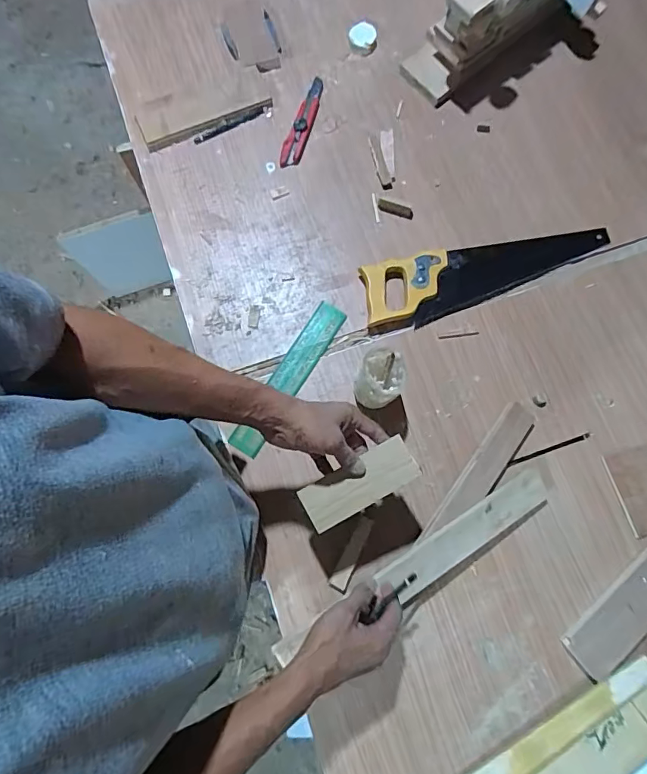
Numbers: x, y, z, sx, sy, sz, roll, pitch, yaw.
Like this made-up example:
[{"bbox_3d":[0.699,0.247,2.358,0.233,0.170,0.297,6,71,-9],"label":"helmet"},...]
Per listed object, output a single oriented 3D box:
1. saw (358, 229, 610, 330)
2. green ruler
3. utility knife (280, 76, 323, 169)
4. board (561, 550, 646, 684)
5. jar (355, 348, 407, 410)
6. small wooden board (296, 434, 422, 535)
[{"bbox_3d":[0.258,-0.174,0.721,0.393,0.022,0.103,-13,79,-3],"label":"saw"},{"bbox_3d":[-0.051,-0.015,0.691,0.046,0.008,0.254,33,77,3],"label":"green ruler"},{"bbox_3d":[-0.034,-0.439,0.773,0.032,0.011,0.167,17,79,3],"label":"utility knife"},{"bbox_3d":[0.405,0.300,0.620,0.187,0.018,0.067,-39,81,-8],"label":"board"},{"bbox_3d":[0.075,-0.006,0.638,0.063,0.112,0.063,0,78,-1],"label":"jar"},{"bbox_3d":[0.041,0.112,0.538,0.135,0.007,0.054,-29,80,0],"label":"small wooden board"}]

